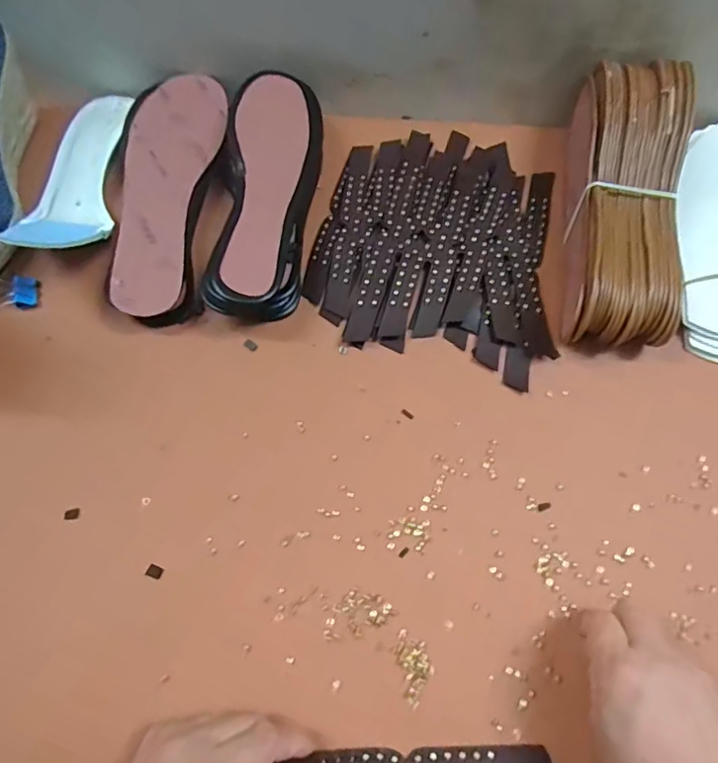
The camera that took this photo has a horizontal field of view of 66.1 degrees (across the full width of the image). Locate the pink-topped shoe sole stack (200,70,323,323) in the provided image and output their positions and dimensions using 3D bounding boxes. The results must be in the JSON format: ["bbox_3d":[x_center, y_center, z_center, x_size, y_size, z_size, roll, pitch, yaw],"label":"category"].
[{"bbox_3d":[-0.078,-0.153,0.459,0.077,0.050,0.220,7,70,1],"label":"pink-topped shoe sole stack"}]

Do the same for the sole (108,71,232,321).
[{"bbox_3d":[-0.156,-0.159,0.463,0.079,0.030,0.235,-1,70,-2],"label":"sole"}]

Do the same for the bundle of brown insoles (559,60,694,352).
[{"bbox_3d":[0.213,-0.145,0.448,0.083,0.071,0.237,10,70,2],"label":"bundle of brown insoles"}]

